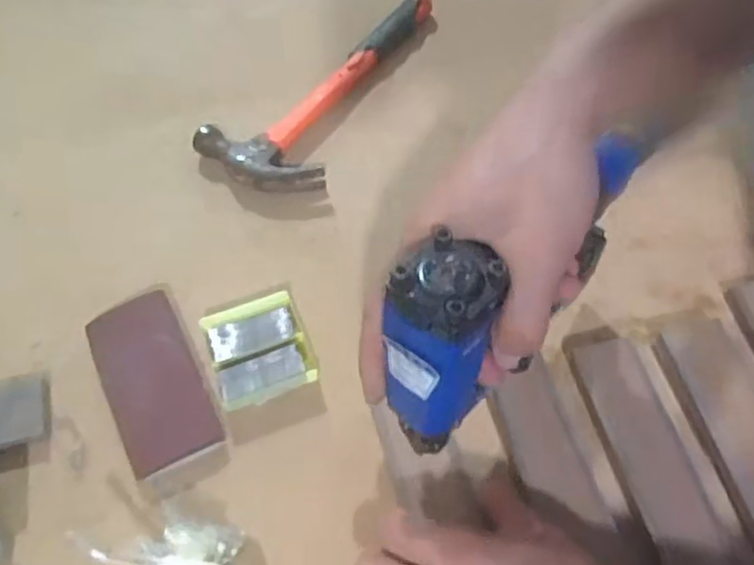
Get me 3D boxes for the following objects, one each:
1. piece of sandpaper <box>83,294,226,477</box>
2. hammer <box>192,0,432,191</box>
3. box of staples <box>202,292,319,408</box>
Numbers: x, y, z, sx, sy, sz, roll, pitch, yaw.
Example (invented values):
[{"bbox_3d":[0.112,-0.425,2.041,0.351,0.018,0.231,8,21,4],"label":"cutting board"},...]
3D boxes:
[{"bbox_3d":[-0.143,0.058,0.430,0.055,0.032,0.117,-25,63,-13],"label":"piece of sandpaper"},{"bbox_3d":[-0.035,-0.167,0.565,0.100,0.025,0.243,30,65,17],"label":"hammer"},{"bbox_3d":[-0.078,0.042,0.445,0.061,0.023,0.068,-16,61,-8],"label":"box of staples"}]

